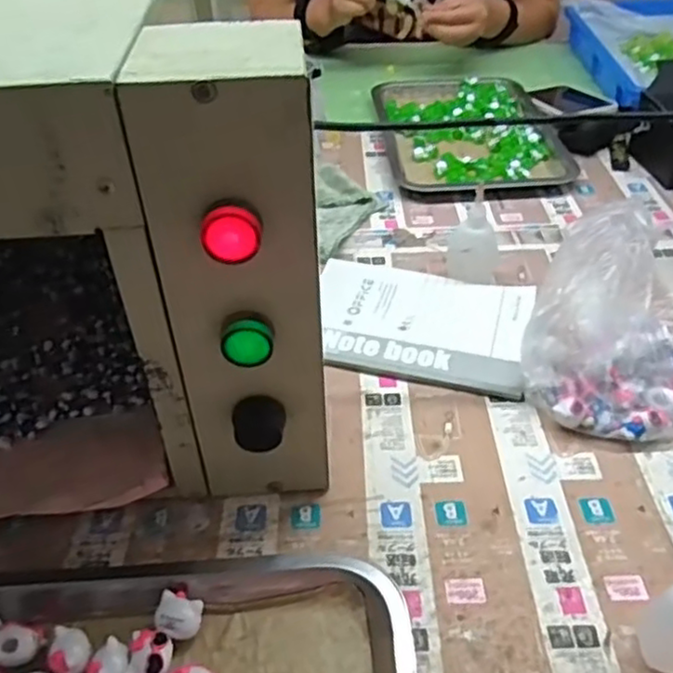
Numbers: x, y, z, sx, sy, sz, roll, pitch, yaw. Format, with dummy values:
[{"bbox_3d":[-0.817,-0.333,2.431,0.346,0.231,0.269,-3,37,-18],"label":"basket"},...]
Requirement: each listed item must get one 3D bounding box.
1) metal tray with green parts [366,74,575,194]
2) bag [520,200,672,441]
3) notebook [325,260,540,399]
[{"bbox_3d":[0.163,-0.282,0.896,0.206,0.019,0.318,-4,41,-2],"label":"metal tray with green parts"},{"bbox_3d":[0.232,-0.026,0.533,0.160,0.102,0.200,5,41,9],"label":"bag"},{"bbox_3d":[0.072,-0.016,0.599,0.186,0.007,0.139,9,42,13],"label":"notebook"}]

